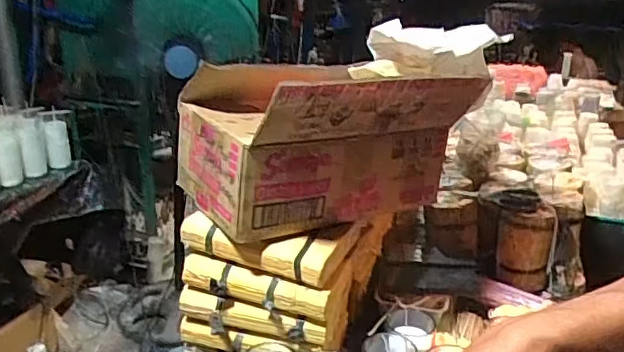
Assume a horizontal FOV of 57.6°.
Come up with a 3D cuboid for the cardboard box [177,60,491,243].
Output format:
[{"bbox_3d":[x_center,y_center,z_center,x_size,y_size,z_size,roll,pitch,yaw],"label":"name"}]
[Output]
[{"bbox_3d":[0.024,-0.054,0.820,0.358,0.201,0.268,-12,22,-33],"label":"cardboard box"}]

